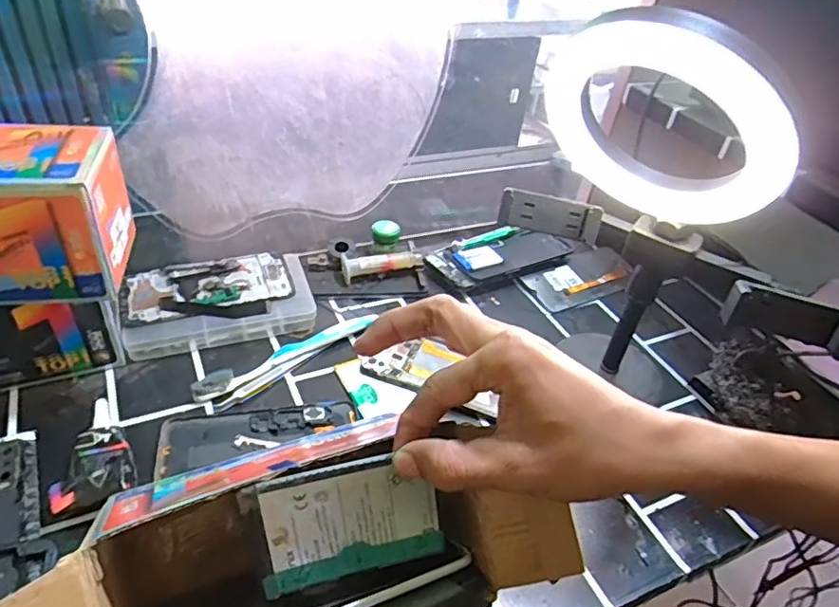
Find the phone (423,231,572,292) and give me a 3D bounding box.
[{"bbox_3d":[0.095,-0.057,0.668,0.166,0.018,0.074,-17,48,-22],"label":"phone"}]

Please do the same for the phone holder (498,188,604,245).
[{"bbox_3d":[0.101,-0.069,0.447,0.076,0.031,0.017,11,39,5],"label":"phone holder"}]

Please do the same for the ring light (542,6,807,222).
[{"bbox_3d":[0.147,-0.106,0.351,0.019,0.144,0.162,-46,26,-11],"label":"ring light"}]

